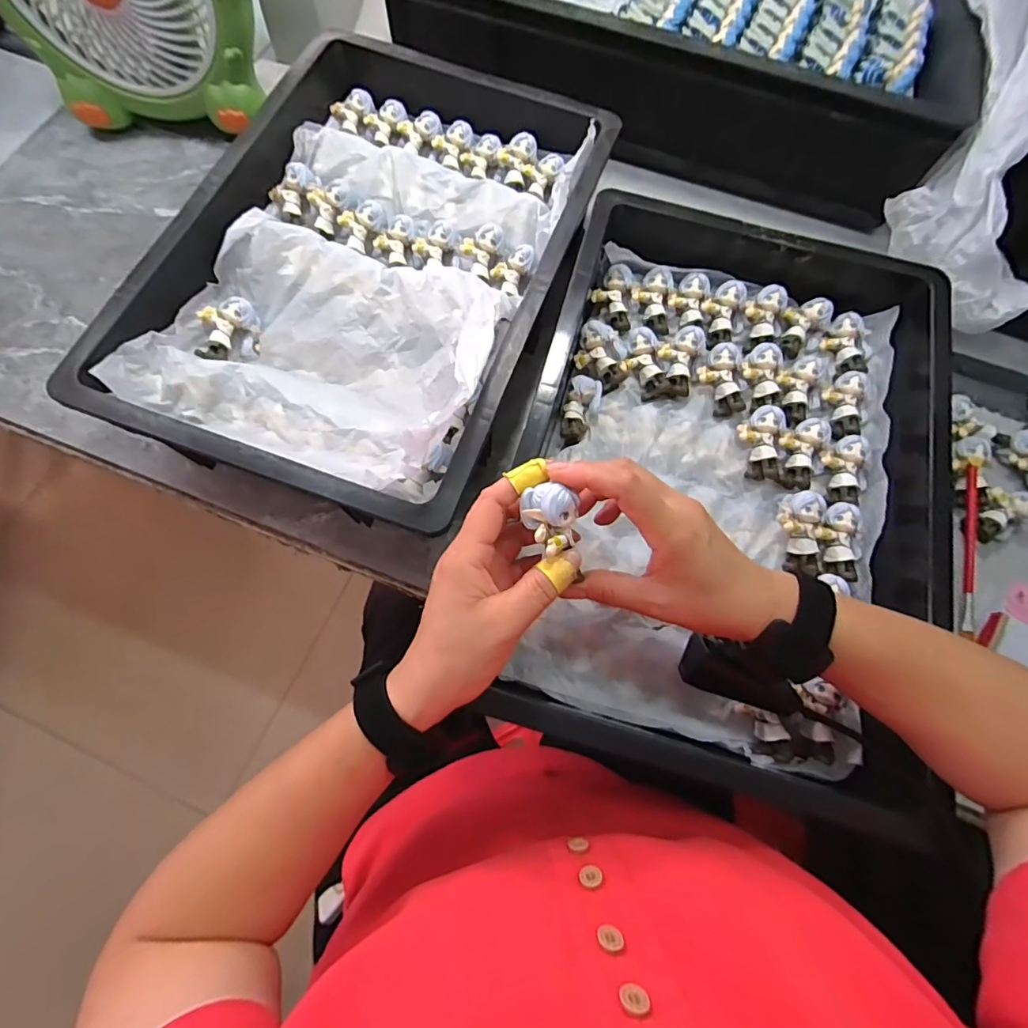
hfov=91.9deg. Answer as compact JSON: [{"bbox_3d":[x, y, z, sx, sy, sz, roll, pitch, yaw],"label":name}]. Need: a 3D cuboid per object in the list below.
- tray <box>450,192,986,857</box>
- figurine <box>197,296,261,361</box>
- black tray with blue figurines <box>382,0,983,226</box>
[{"bbox_3d":[0.165,-0.046,0.406,0.322,0.072,0.470,14,72,2],"label":"tray"},{"bbox_3d":[-0.248,-0.158,0.433,0.041,0.032,0.054,-2,72,-3],"label":"figurine"},{"bbox_3d":[0.196,-0.589,0.578,0.581,0.145,0.377,24,73,5],"label":"black tray with blue figurines"}]

